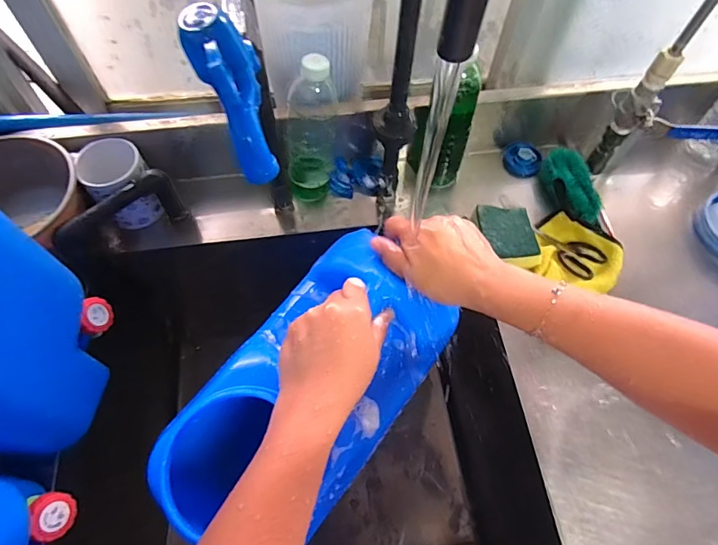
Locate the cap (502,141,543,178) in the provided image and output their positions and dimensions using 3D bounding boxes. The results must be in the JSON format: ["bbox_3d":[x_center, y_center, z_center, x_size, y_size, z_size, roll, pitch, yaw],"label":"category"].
[{"bbox_3d":[0.249,-0.174,0.688,0.056,0.024,0.050,14,61,6],"label":"cap"}]

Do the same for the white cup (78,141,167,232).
[{"bbox_3d":[-0.315,-0.117,0.603,0.078,0.089,0.094,-27,65,-15],"label":"white cup"}]

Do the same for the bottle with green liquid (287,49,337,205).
[{"bbox_3d":[-0.062,-0.183,0.585,0.063,0.203,0.073,-2,61,-3],"label":"bottle with green liquid"}]

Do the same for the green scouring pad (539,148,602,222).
[{"bbox_3d":[0.300,-0.125,0.639,0.062,0.036,0.130,-3,61,-3],"label":"green scouring pad"}]

